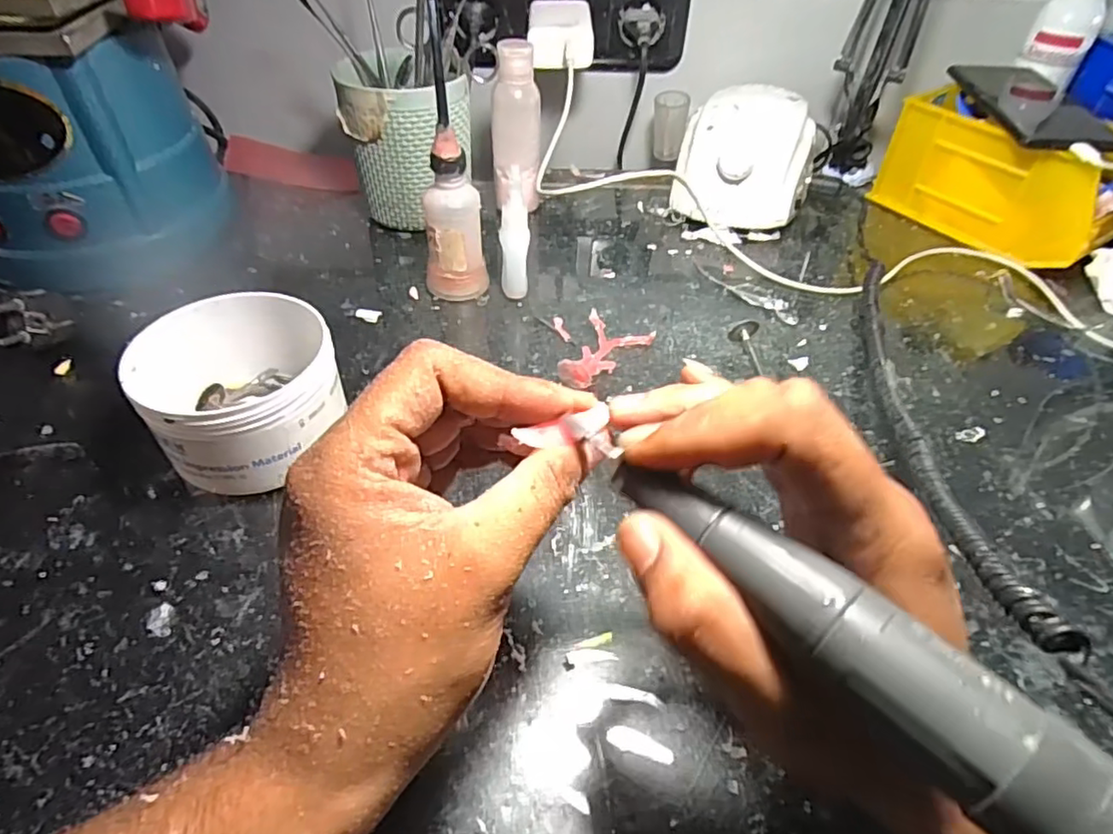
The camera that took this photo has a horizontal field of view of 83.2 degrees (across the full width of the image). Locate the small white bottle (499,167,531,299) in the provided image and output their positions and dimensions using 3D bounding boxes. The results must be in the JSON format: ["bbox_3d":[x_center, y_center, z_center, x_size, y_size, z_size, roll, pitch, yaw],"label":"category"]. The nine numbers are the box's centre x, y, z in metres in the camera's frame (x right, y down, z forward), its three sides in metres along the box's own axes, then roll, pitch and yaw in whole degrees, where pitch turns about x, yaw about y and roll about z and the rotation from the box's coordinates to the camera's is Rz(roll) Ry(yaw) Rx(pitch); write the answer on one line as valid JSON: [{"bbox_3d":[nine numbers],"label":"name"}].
[{"bbox_3d":[-0.028,-0.119,0.417,0.019,0.084,0.018,0,45,-3],"label":"small white bottle"}]

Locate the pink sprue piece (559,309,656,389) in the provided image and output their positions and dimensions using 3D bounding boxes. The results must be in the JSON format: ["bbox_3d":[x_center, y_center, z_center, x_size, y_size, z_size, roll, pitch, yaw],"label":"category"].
[{"bbox_3d":[0.033,-0.040,0.391,0.042,0.018,0.065,17,47,13],"label":"pink sprue piece"}]

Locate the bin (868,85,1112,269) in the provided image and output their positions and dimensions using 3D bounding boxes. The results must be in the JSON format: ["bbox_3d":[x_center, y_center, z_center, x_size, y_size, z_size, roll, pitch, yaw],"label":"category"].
[{"bbox_3d":[0.370,-0.197,0.519,0.093,0.088,0.172,-26,52,-26],"label":"bin"}]

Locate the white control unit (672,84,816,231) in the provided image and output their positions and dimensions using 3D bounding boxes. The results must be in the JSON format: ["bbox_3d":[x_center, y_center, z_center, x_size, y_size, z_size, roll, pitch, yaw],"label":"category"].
[{"bbox_3d":[0.162,-0.217,0.532,0.106,0.081,0.125,15,47,12],"label":"white control unit"}]

